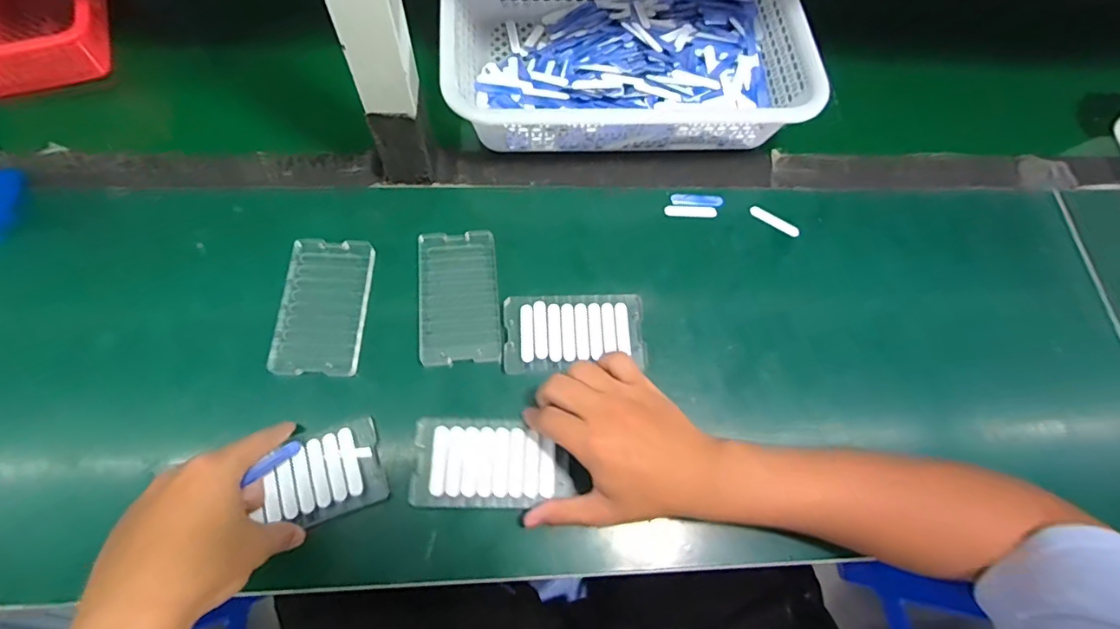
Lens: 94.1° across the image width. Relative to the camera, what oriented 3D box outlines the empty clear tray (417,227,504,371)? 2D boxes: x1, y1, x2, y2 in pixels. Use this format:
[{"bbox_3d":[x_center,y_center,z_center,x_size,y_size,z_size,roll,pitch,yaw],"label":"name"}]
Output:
[{"bbox_3d":[-0.089,-0.018,0.458,0.069,0.004,0.121,-5,68,-6],"label":"empty clear tray"}]

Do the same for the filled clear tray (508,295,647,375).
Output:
[{"bbox_3d":[0.013,0.014,0.455,0.120,0.006,0.068,-4,67,-5],"label":"filled clear tray"}]

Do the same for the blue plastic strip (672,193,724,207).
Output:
[{"bbox_3d":[0.138,-0.116,0.522,0.051,0.004,0.015,2,67,-3],"label":"blue plastic strip"}]

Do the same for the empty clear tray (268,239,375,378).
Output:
[{"bbox_3d":[-0.203,-0.008,0.449,0.070,0.015,0.122,1,67,-3],"label":"empty clear tray"}]

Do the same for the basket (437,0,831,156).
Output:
[{"bbox_3d":[0.065,-0.286,0.550,0.354,0.084,0.245,-1,68,-4],"label":"basket"}]

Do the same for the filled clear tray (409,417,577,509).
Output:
[{"bbox_3d":[-0.053,0.117,0.408,0.120,0.006,0.066,3,66,-2],"label":"filled clear tray"}]

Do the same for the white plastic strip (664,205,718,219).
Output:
[{"bbox_3d":[0.130,-0.102,0.515,0.052,0.004,0.013,2,67,-3],"label":"white plastic strip"}]

